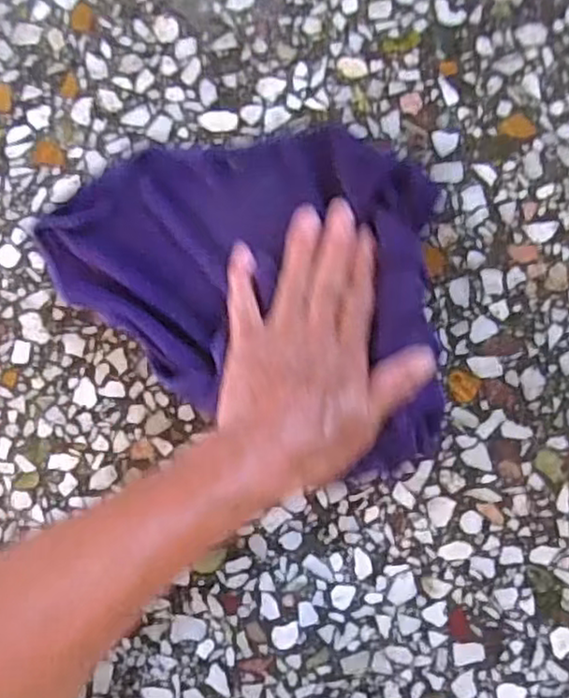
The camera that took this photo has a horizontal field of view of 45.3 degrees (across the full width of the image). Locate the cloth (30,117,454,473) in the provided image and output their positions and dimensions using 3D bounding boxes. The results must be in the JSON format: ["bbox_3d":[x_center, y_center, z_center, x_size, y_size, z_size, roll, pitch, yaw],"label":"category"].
[{"bbox_3d":[-0.007,-0.052,0.410,0.265,0.032,0.184,29,91,5],"label":"cloth"}]

